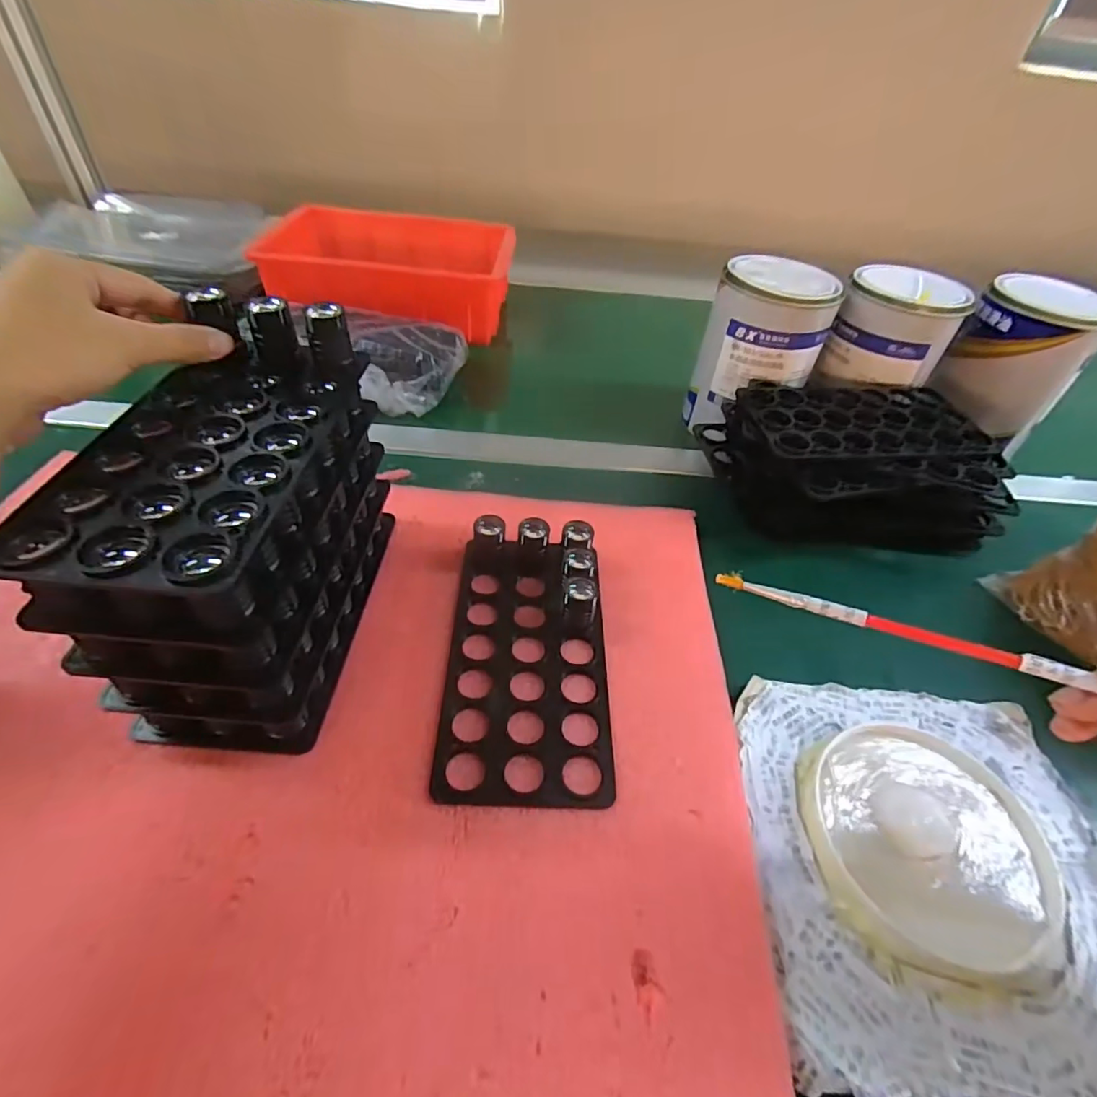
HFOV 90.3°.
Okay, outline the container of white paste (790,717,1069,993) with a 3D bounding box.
[{"bbox_3d":[0.202,0.155,0.291,0.120,0.022,0.115,3,45,-3],"label":"container of white paste"}]

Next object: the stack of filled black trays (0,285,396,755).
[{"bbox_3d":[-0.168,-0.014,0.304,0.094,0.168,0.179,5,45,-2],"label":"stack of filled black trays"}]

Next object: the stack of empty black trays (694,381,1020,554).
[{"bbox_3d":[0.260,-0.074,0.473,0.236,0.076,0.144,-2,46,-8],"label":"stack of empty black trays"}]

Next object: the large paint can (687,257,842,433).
[{"bbox_3d":[0.198,-0.187,0.524,0.096,0.139,0.090,3,45,-3],"label":"large paint can"}]

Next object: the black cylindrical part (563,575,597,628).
[{"bbox_3d":[0.020,0.037,0.365,0.021,0.031,0.021,3,45,-3],"label":"black cylindrical part"}]

